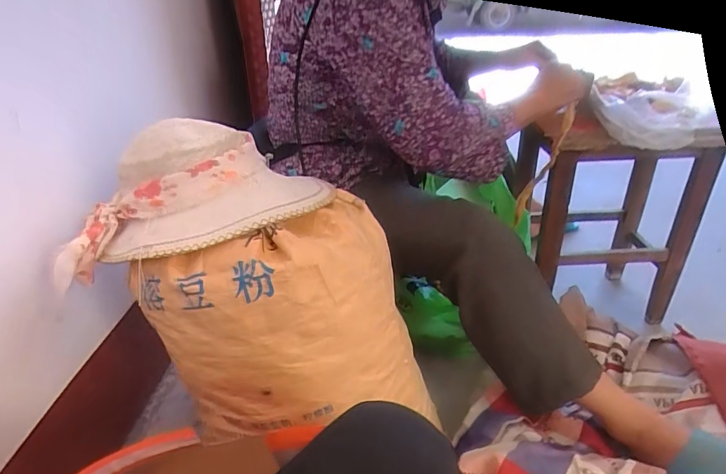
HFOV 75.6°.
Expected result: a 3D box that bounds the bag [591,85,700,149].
[{"bbox_3d":[0.486,-0.211,0.812,0.162,0.084,0.126,11,32,20],"label":"bag"}]

